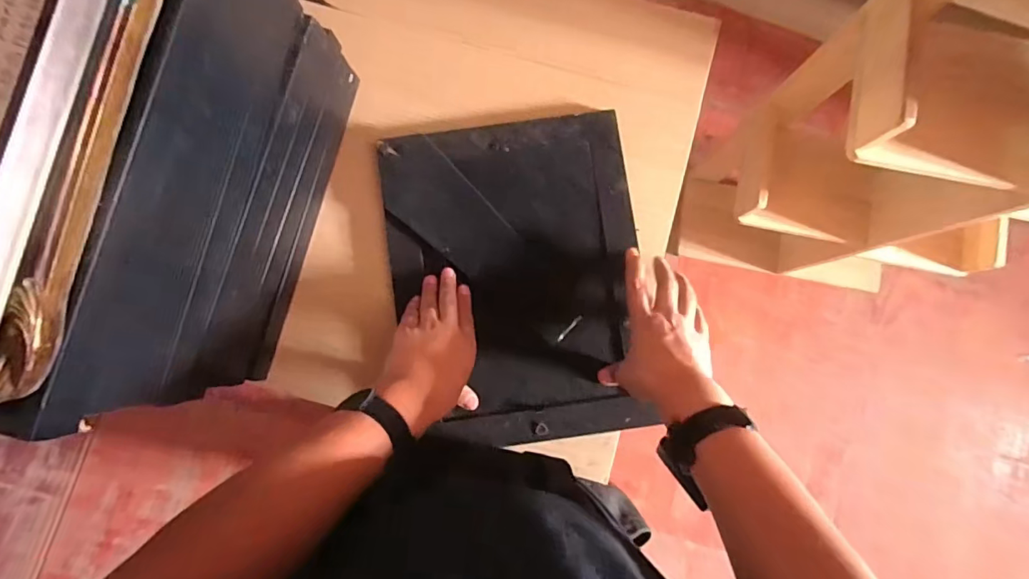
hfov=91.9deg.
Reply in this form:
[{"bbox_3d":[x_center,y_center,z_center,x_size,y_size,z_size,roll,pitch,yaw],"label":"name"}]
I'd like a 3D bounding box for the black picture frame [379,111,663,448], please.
[{"bbox_3d":[0.002,-0.015,0.566,0.273,0.026,0.362,-7,84,2],"label":"black picture frame"}]

